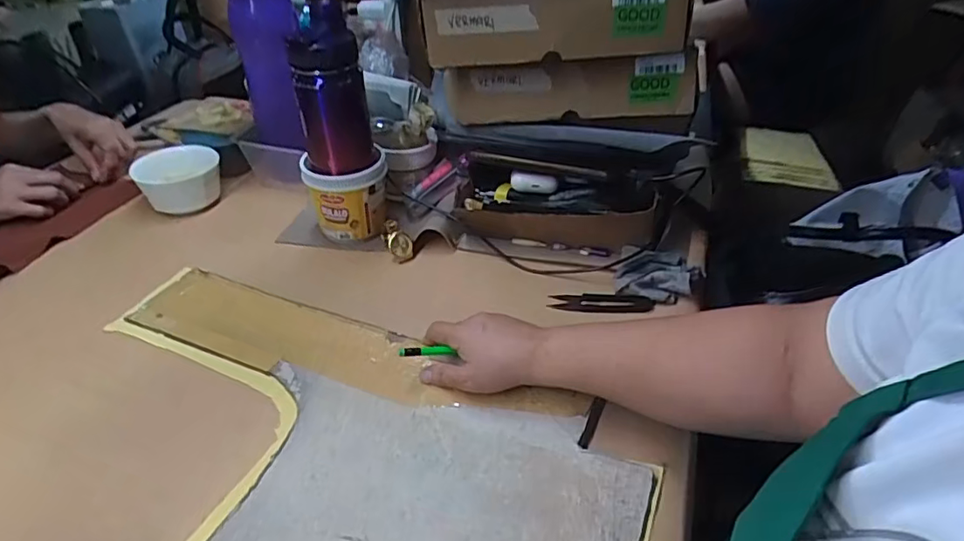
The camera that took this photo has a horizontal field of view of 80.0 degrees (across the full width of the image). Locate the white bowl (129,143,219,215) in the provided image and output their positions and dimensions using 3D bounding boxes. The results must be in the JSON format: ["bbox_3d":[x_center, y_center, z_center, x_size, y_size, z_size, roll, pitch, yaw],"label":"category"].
[{"bbox_3d":[-0.381,-0.113,0.729,0.095,0.064,0.095,0,38,0],"label":"white bowl"}]

